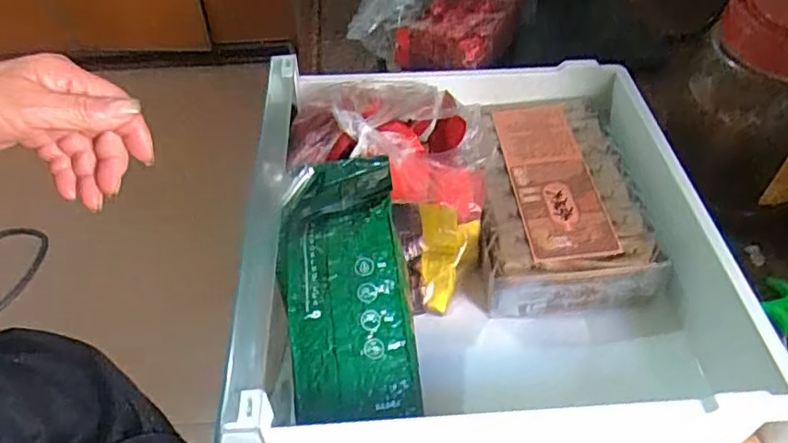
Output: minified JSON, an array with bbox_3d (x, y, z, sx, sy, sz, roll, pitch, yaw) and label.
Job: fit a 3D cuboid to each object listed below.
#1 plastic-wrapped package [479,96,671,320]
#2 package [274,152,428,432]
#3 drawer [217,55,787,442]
[{"bbox_3d":[0.139,-0.026,0.555,0.141,0.053,0.224,-4,49,0],"label":"plastic-wrapped package"},{"bbox_3d":[-0.037,0.039,0.436,0.087,0.029,0.202,-7,64,-3],"label":"package"},{"bbox_3d":[0.072,0.016,0.501,0.382,0.122,0.390,-5,49,-1],"label":"drawer"}]

